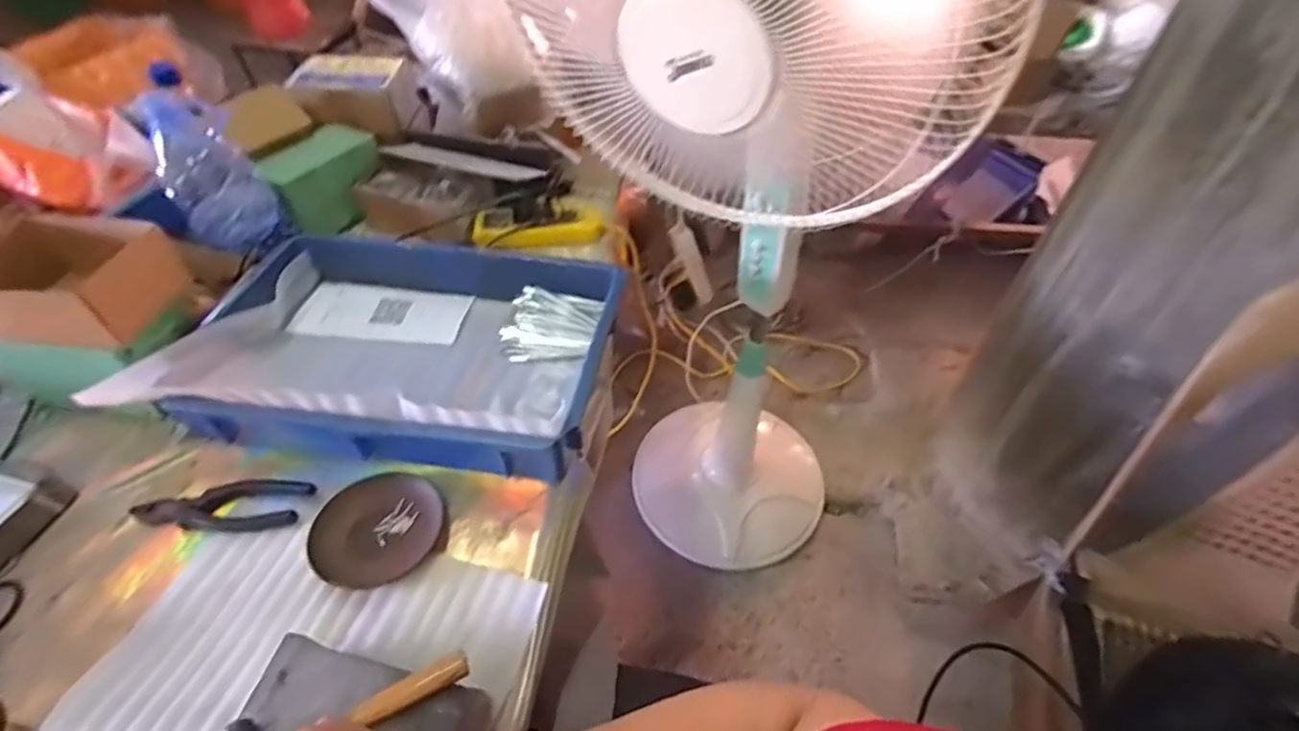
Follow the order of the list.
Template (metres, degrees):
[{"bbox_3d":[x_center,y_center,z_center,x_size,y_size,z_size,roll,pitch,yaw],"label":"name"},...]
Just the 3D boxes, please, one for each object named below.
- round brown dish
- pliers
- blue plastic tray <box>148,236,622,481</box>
[{"bbox_3d":[-0.254,0.151,0.564,0.111,0.013,0.109,0,49,0],"label":"round brown dish"},{"bbox_3d":[-0.412,0.137,0.584,0.163,0.027,0.048,-1,49,0],"label":"pliers"},{"bbox_3d":[-0.265,-0.026,0.676,0.429,0.101,0.279,8,49,7],"label":"blue plastic tray"}]

